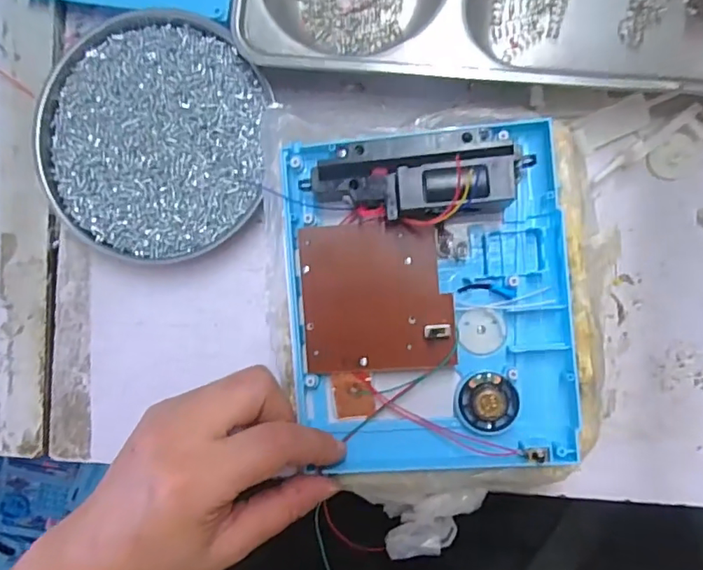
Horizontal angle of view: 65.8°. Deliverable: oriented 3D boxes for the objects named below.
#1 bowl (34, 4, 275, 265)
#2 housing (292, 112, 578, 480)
[{"bbox_3d":[-0.110,-0.084,0.302,0.132,0.026,0.138,0,91,7],"label":"bowl"},{"bbox_3d":[0.036,0.009,0.257,0.132,0.036,0.161,-4,91,7],"label":"housing"}]

